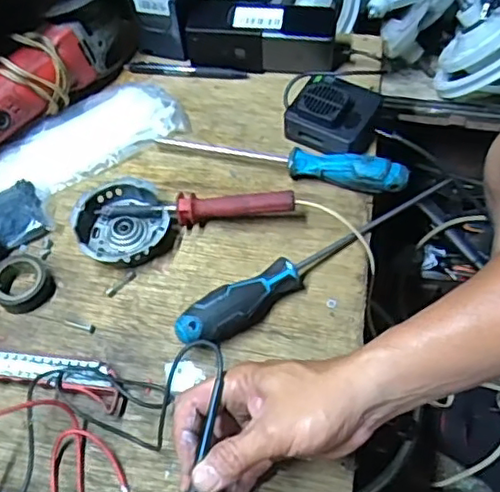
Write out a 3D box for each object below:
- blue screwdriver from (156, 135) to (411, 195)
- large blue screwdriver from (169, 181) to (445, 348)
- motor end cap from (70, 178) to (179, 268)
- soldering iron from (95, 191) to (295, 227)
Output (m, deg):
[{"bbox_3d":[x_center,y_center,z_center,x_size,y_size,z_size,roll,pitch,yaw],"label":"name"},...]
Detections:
[{"bbox_3d":[0.028,-0.087,0.597,0.245,0.036,0.030,13,60,10],"label":"blue screwdriver"},{"bbox_3d":[0.066,0.000,0.540,0.296,0.041,0.031,-34,63,-17],"label":"large blue screwdriver"},{"bbox_3d":[-0.116,-0.019,0.567,0.088,0.029,0.082,-1,58,2],"label":"motor end cap"},{"bbox_3d":[-0.050,-0.034,0.564,0.178,0.036,0.022,0,58,3],"label":"soldering iron"}]

